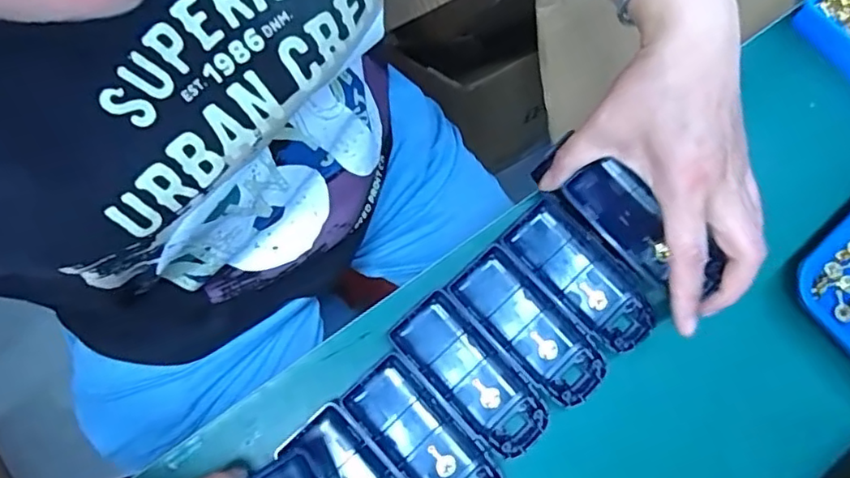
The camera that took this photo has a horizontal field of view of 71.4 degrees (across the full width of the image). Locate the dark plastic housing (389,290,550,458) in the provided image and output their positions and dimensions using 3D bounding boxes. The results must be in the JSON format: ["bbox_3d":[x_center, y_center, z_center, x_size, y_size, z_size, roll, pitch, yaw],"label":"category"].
[{"bbox_3d":[0.028,0.083,0.360,0.045,0.011,0.105,-43,83,-11],"label":"dark plastic housing"}]

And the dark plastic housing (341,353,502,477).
[{"bbox_3d":[0.000,0.120,0.350,0.043,0.012,0.105,-42,83,-11],"label":"dark plastic housing"}]

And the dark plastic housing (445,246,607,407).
[{"bbox_3d":[0.064,0.055,0.368,0.044,0.011,0.104,-43,83,-11],"label":"dark plastic housing"}]

